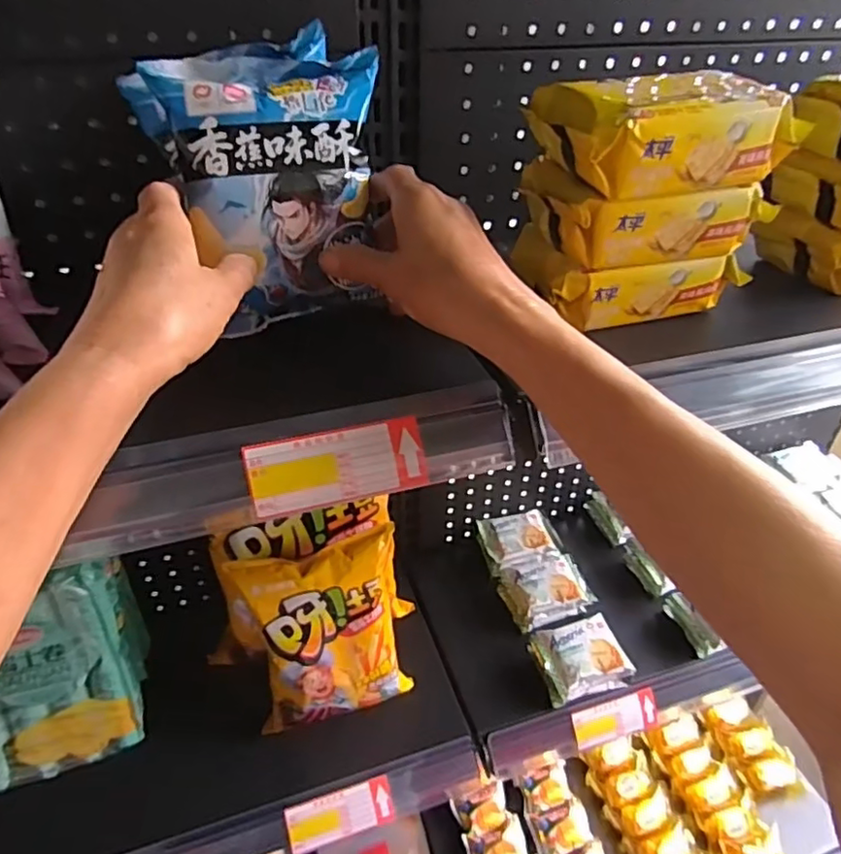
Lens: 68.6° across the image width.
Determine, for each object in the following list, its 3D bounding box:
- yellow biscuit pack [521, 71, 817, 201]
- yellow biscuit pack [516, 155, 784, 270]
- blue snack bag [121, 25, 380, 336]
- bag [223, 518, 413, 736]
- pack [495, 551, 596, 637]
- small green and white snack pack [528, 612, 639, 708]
[{"bbox_3d":[0.148,-0.187,0.380,0.144,0.057,0.088,-11,38,-14],"label":"yellow biscuit pack"},{"bbox_3d":[0.148,-0.148,0.417,0.136,0.047,0.091,-11,38,-14],"label":"yellow biscuit pack"},{"bbox_3d":[-0.091,-0.149,0.389,0.135,0.142,0.064,-7,37,-8],"label":"blue snack bag"},{"bbox_3d":[-0.088,0.206,0.586,0.147,0.183,0.080,-8,37,-10],"label":"bag"},{"bbox_3d":[0.146,0.189,0.724,0.096,0.036,0.083,-13,38,-16],"label":"pack"},{"bbox_3d":[0.166,0.242,0.655,0.094,0.040,0.079,-11,38,-15],"label":"small green and white snack pack"}]

